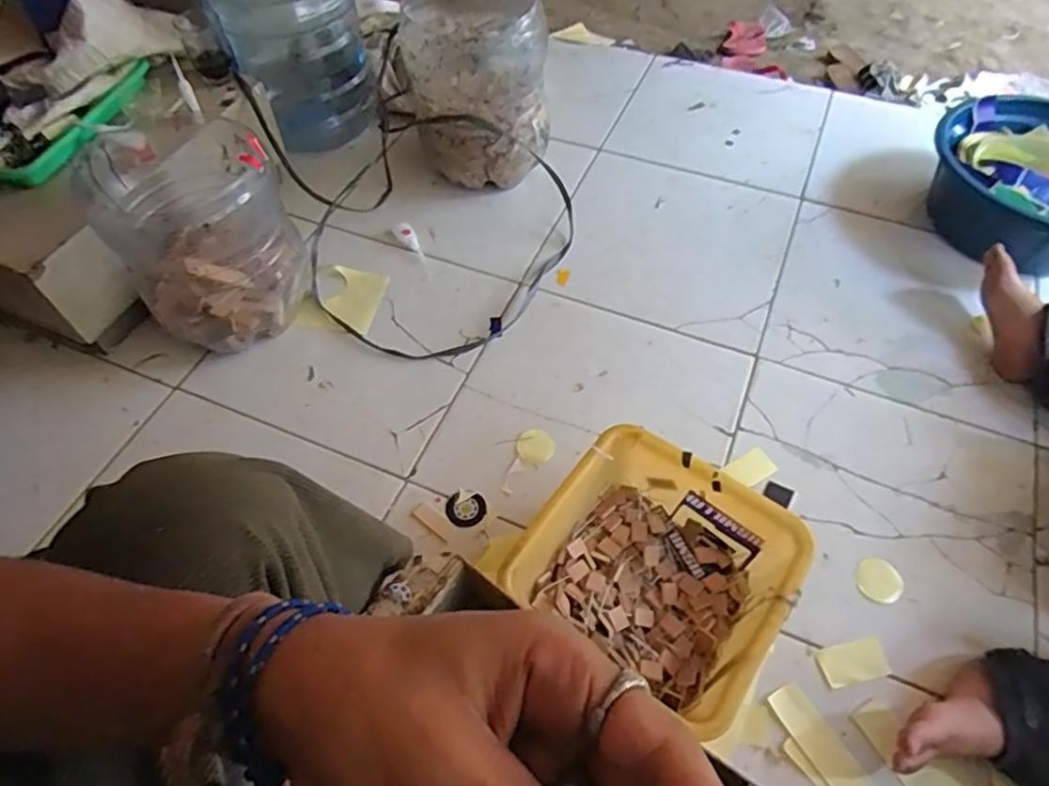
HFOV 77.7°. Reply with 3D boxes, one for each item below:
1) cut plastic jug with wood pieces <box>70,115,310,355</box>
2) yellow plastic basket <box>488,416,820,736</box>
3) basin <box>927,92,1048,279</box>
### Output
[{"bbox_3d":[-0.483,-0.235,1.009,0.241,0.289,0.263,-27,60,-16],"label":"cut plastic jug with wood pieces"},{"bbox_3d":[0.154,0.211,0.765,0.273,0.111,0.265,31,62,19],"label":"yellow plastic basket"},{"bbox_3d":[0.867,-0.362,1.103,0.323,0.135,0.341,0,57,0],"label":"basin"}]

